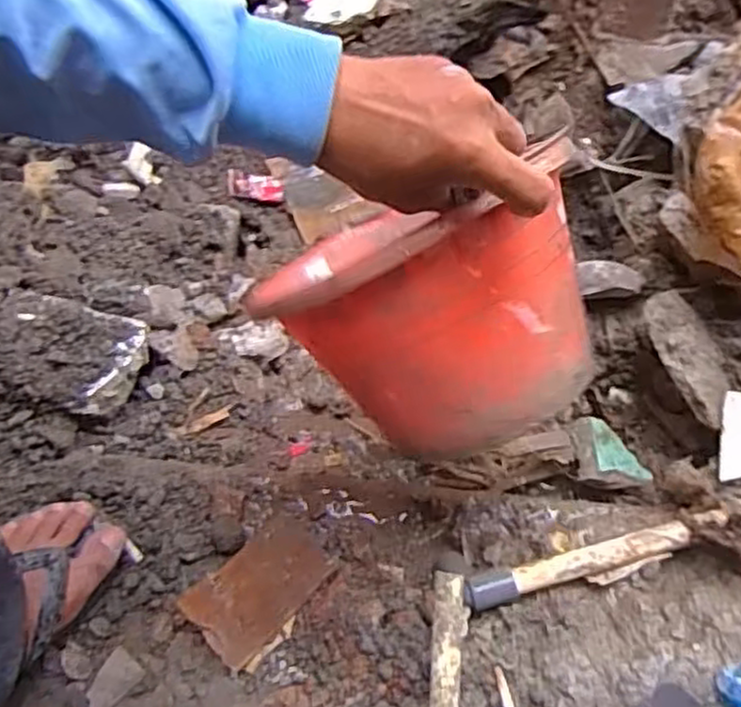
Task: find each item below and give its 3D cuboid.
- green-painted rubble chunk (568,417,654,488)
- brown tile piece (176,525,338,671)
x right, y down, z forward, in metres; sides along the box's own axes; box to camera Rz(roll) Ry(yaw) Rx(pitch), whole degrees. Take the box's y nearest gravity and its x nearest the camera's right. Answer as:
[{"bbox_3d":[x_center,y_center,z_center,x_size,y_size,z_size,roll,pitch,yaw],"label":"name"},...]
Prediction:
[{"bbox_3d":[0.237,0.098,0.726,0.067,0.017,0.072,8,49,-5],"label":"green-painted rubble chunk"},{"bbox_3d":[-0.097,0.205,0.643,0.121,0.015,0.077,-42,61,-16],"label":"brown tile piece"}]

